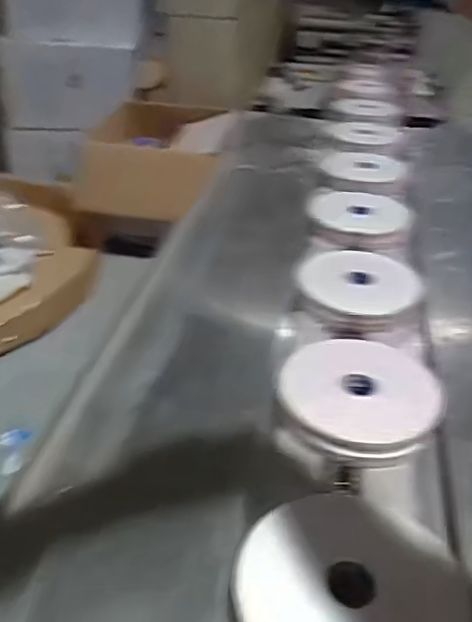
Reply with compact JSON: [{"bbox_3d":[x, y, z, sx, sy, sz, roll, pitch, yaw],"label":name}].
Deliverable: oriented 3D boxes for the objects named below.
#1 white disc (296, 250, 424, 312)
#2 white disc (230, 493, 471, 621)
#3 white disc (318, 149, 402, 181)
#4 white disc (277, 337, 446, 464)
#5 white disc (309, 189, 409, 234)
[{"bbox_3d":[0.189,-0.050,0.919,0.178,0.017,0.177,1,31,-1],"label":"white disc"},{"bbox_3d":[0.093,0.229,0.490,0.178,0.030,0.171,1,31,-1],"label":"white disc"},{"bbox_3d":[0.280,-0.329,1.363,0.169,0.015,0.201,6,31,8],"label":"white disc"},{"bbox_3d":[0.147,0.087,0.702,0.174,0.021,0.183,13,32,19],"label":"white disc"},{"bbox_3d":[0.232,-0.197,1.167,0.200,0.018,0.200,-2,32,1],"label":"white disc"}]

